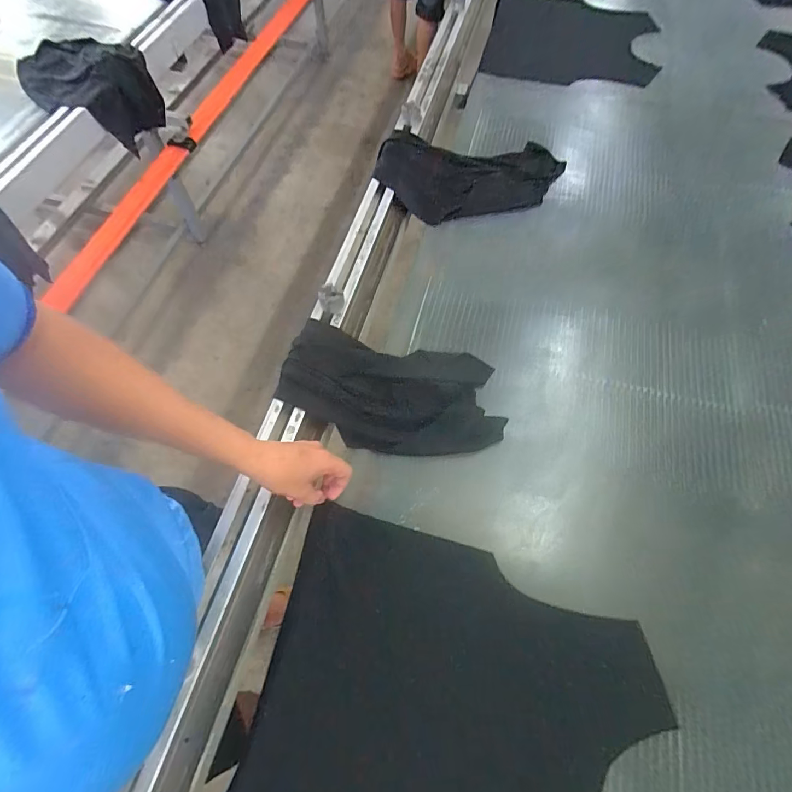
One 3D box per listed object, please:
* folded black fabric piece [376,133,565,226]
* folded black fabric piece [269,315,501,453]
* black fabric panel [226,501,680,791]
[{"bbox_3d":[0.145,-0.430,0.842,0.355,0.034,0.210,0,62,0],"label":"folded black fabric piece"},{"bbox_3d":[-0.005,-0.007,0.625,0.311,0.029,0.169,9,63,4],"label":"folded black fabric piece"},{"bbox_3d":[0.052,0.378,0.455,0.410,0.029,0.435,11,62,6],"label":"black fabric panel"}]

